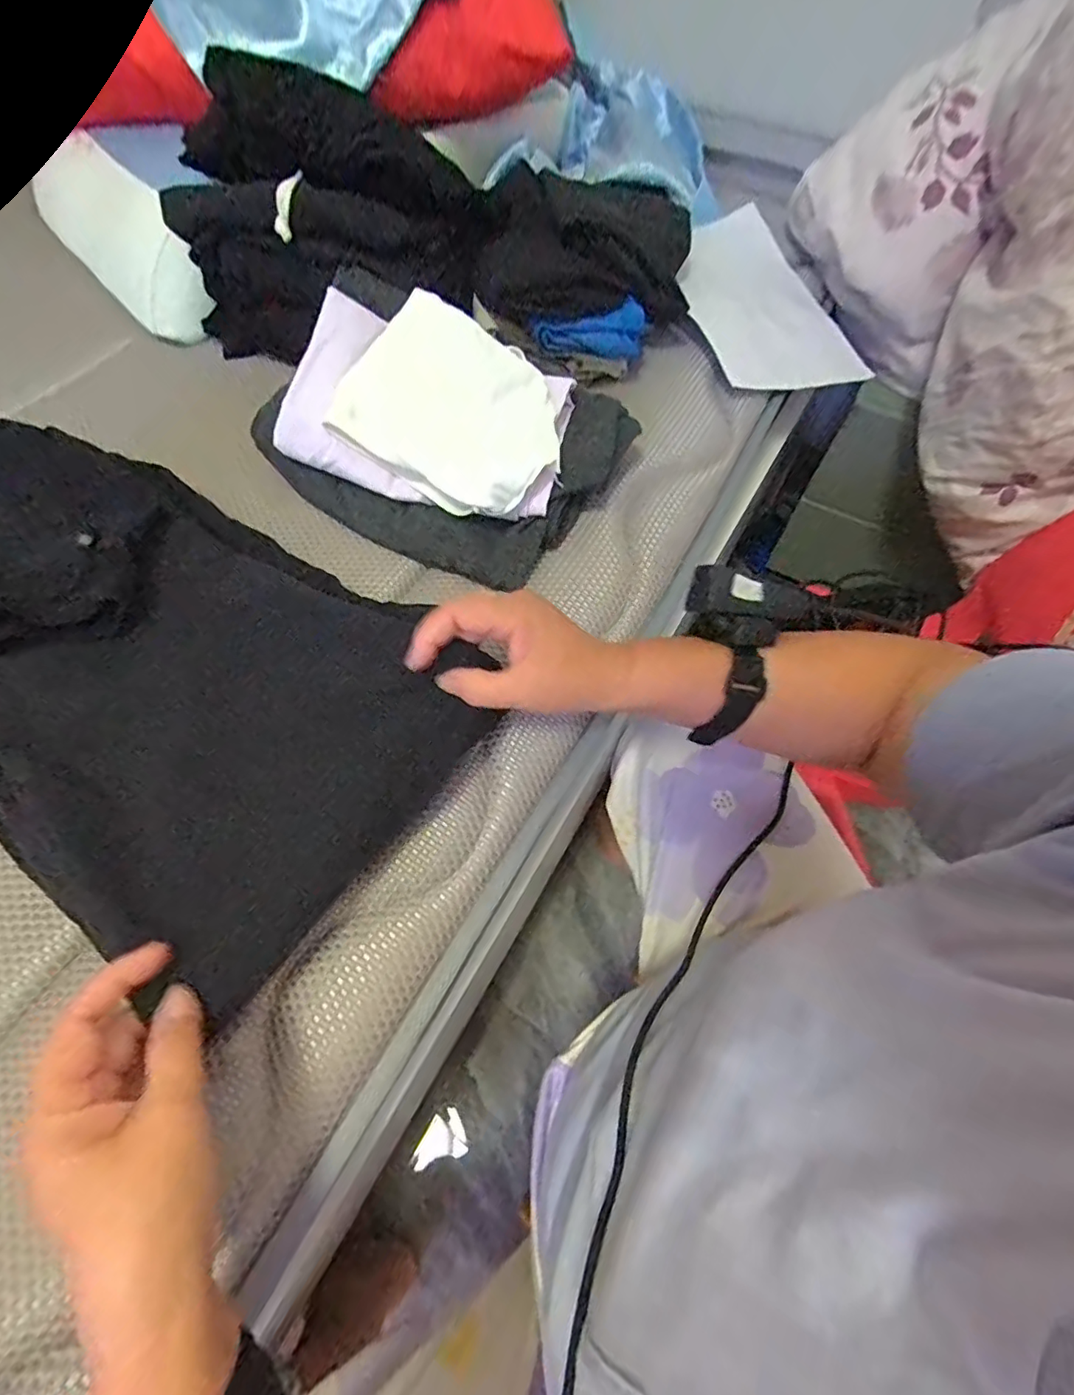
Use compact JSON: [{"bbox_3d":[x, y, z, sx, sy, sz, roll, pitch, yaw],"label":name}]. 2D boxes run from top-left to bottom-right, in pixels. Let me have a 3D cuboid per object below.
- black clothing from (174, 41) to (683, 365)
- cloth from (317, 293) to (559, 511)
[{"bbox_3d":[-0.090,-0.440,0.527,0.448,0.167,0.229,8,61,3],"label":"black clothing"},{"bbox_3d":[-0.061,-0.221,0.444,0.163,0.023,0.129,32,85,5],"label":"cloth"}]

